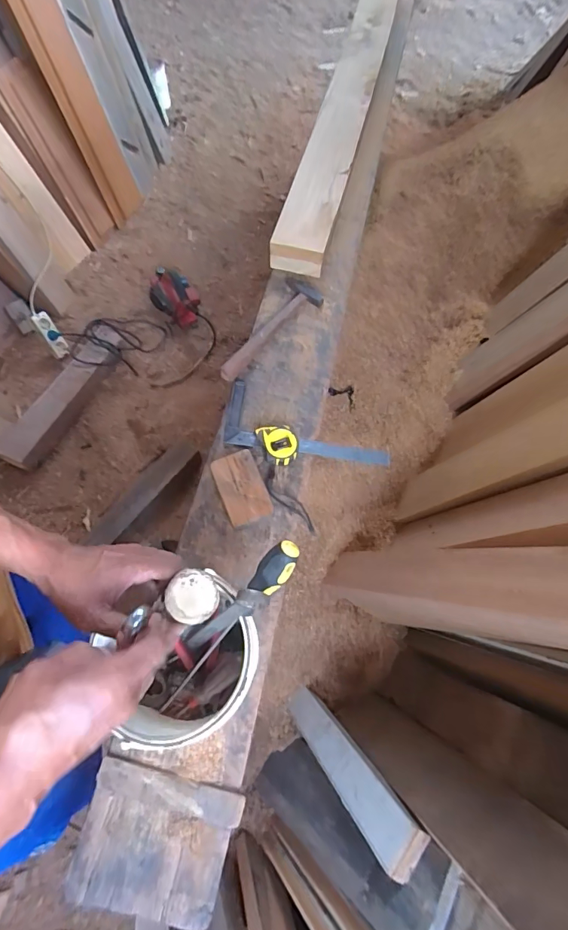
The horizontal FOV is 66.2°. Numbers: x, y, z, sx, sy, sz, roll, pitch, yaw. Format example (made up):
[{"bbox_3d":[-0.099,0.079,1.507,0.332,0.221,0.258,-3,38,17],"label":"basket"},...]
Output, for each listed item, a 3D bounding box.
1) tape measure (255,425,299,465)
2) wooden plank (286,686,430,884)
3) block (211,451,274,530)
[{"bbox_3d":[-0.009,-0.038,0.767,0.055,0.032,0.071,-23,66,-11],"label":"tape measure"},{"bbox_3d":[0.108,0.562,0.837,0.080,0.467,0.030,-35,98,-16],"label":"wooden plank"},{"bbox_3d":[-0.072,0.040,0.738,0.070,0.032,0.123,-20,66,-10],"label":"block"}]

